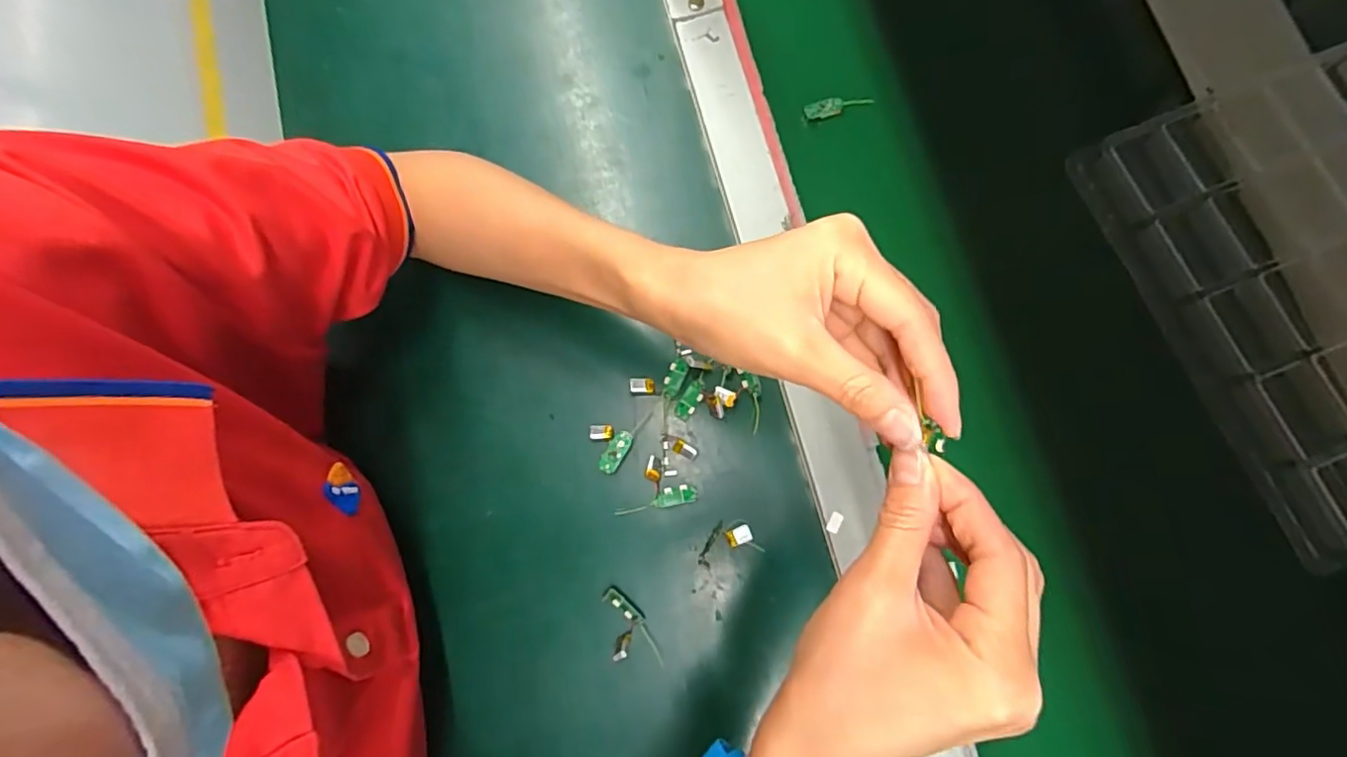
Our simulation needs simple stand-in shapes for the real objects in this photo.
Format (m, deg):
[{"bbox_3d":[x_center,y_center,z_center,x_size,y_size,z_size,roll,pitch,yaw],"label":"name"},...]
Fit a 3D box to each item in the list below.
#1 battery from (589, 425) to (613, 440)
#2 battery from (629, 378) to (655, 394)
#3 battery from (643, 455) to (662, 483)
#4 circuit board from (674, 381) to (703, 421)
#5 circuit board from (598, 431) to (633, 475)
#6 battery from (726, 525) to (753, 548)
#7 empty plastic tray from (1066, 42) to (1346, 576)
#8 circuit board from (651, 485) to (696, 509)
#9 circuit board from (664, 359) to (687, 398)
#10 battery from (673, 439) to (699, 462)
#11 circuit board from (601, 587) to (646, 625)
[{"bbox_3d":[-0.047,0.035,0.389,0.016,0.004,0.010,-1,78,0],"label":"battery"},{"bbox_3d":[-0.021,0.004,0.392,0.016,0.004,0.010,0,78,1],"label":"battery"},{"bbox_3d":[-0.012,0.057,0.382,0.010,0.004,0.016,18,79,4],"label":"battery"},{"bbox_3d":[0.011,0.015,0.391,0.012,0.004,0.026,29,83,8],"label":"circuit board"},{"bbox_3d":[-0.037,0.047,0.381,0.012,0.007,0.030,30,93,6],"label":"circuit board"},{"bbox_3d":[0.041,0.098,0.372,0.016,0.004,0.010,-20,79,-4],"label":"battery"},{"bbox_3d":[0.442,-0.063,0.388,0.238,0.044,0.297,-20,79,-1],"label":"empty plastic tray"},{"bbox_3d":[0.000,0.074,0.379,0.029,0.004,0.012,-10,79,1],"label":"circuit board"},{"bbox_3d":[0.000,-0.001,0.393,0.011,0.004,0.026,21,82,7],"label":"circuit board"},{"bbox_3d":[0.008,0.046,0.384,0.017,0.004,0.009,25,80,6],"label":"battery"},{"bbox_3d":[-0.030,0.139,0.367,0.029,0.004,0.010,39,84,9],"label":"circuit board"}]

